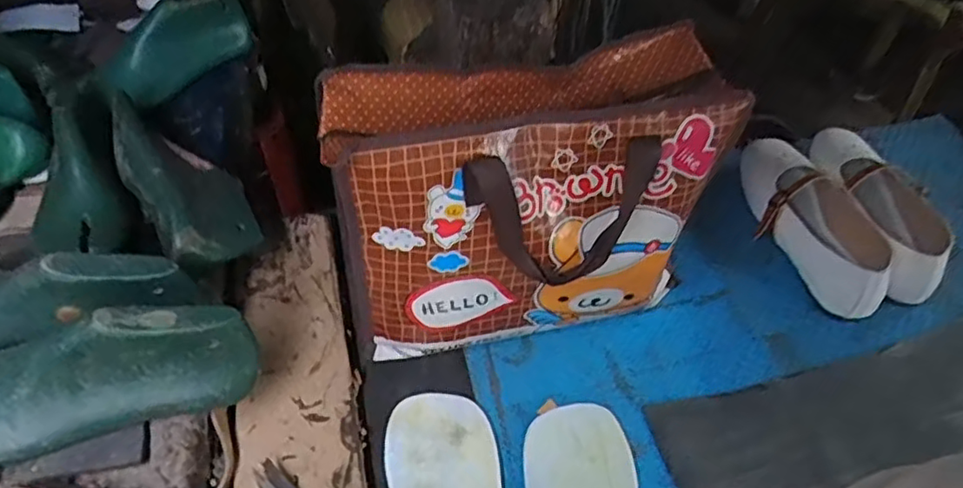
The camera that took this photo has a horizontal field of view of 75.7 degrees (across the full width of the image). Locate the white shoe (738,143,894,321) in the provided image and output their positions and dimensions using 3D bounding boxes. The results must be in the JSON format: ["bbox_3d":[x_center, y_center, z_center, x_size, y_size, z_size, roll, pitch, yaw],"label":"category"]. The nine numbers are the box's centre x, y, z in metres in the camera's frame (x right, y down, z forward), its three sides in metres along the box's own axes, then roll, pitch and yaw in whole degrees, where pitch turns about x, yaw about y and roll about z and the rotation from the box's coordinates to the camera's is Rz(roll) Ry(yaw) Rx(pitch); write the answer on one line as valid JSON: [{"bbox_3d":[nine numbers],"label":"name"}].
[{"bbox_3d":[0.370,-0.026,0.703,0.100,0.068,0.244,-16,51,-15],"label":"white shoe"}]

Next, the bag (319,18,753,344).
[{"bbox_3d":[0.044,-0.032,0.554,0.317,0.241,0.143,-6,49,-6],"label":"bag"}]

